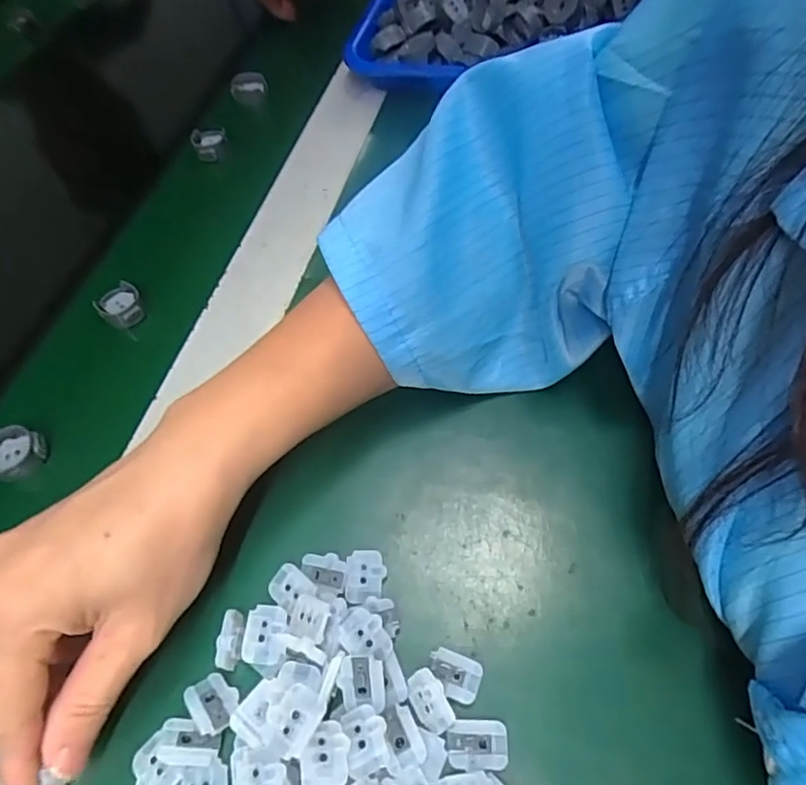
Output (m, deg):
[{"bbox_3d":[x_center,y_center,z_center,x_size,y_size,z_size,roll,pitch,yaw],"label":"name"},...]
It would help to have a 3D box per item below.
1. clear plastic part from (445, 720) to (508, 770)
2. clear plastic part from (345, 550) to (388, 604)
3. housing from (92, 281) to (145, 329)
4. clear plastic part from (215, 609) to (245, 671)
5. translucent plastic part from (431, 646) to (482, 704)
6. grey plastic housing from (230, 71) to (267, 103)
[{"bbox_3d":[0.027,0.127,0.207,0.022,0.004,0.016,-2,58,4],"label":"clear plastic part"},{"bbox_3d":[-0.016,0.077,0.243,0.016,0.004,0.021,-3,58,4],"label":"clear plastic part"},{"bbox_3d":[-0.173,-0.054,0.350,0.024,0.013,0.030,-24,59,-10],"label":"housing"},{"bbox_3d":[-0.068,0.099,0.229,0.008,0.013,0.021,-5,58,2],"label":"clear plastic part"},{"bbox_3d":[0.020,0.109,0.221,0.020,0.004,0.015,19,62,16],"label":"translucent plastic part"},{"bbox_3d":[-0.128,-0.252,0.476,0.029,0.020,0.021,-13,55,-4],"label":"grey plastic housing"}]

